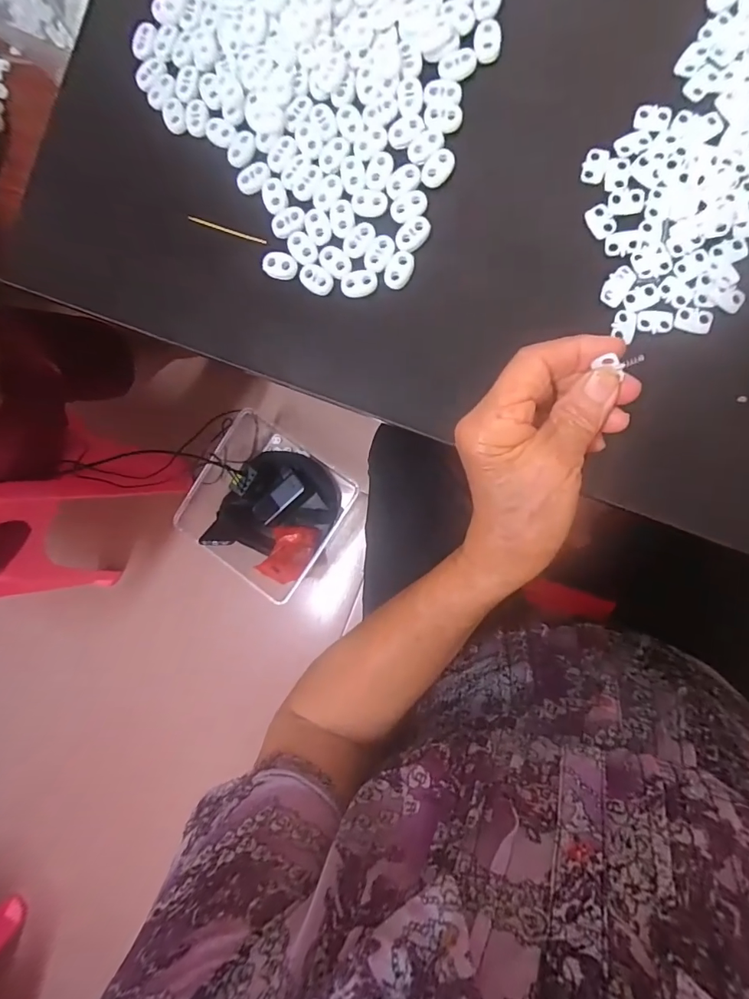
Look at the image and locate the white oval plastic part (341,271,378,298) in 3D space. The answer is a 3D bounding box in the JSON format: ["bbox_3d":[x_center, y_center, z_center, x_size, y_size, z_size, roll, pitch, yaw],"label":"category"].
[{"bbox_3d":[-0.010,-0.133,0.287,0.022,0.004,0.016,2,91,10],"label":"white oval plastic part"}]

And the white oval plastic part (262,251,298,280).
[{"bbox_3d":[-0.060,-0.148,0.295,0.022,0.004,0.017,12,92,10],"label":"white oval plastic part"}]

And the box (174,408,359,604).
[{"bbox_3d":[-0.235,0.012,1.026,0.329,0.146,0.296,34,96,8],"label":"box"}]

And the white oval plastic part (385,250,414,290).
[{"bbox_3d":[0.015,-0.140,0.283,0.015,0.004,0.023,27,95,9],"label":"white oval plastic part"}]

